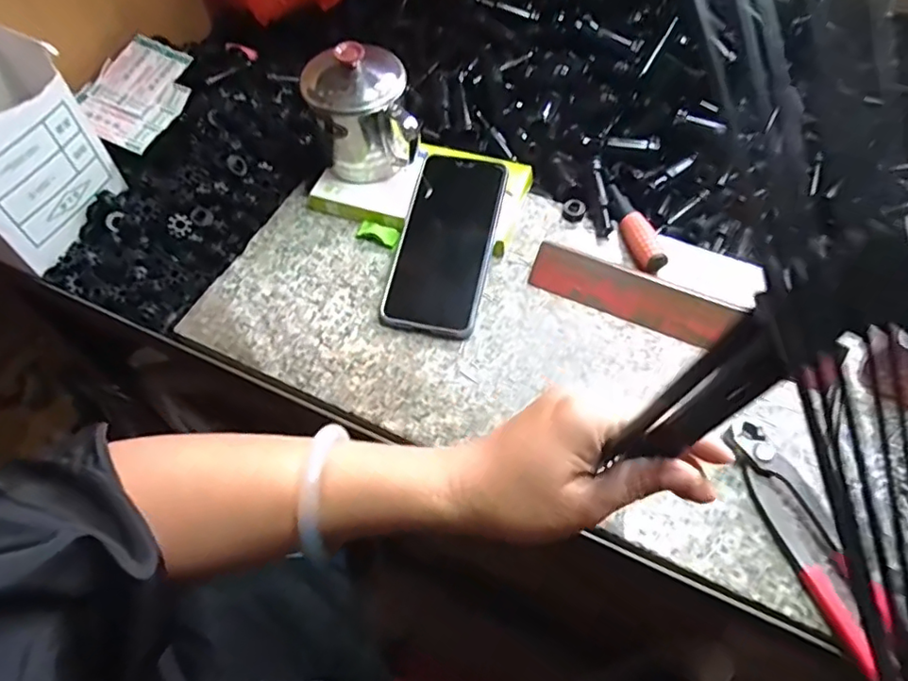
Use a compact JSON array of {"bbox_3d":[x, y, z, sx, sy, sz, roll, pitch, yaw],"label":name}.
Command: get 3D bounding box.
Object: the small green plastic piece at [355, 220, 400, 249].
[{"bbox_3d":[-0.065,-0.091,0.496,0.037,0.007,0.017,20,61,13],"label":"small green plastic piece"}]

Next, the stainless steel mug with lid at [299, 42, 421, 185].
[{"bbox_3d":[-0.076,-0.184,0.476,0.081,0.092,0.080,-15,60,-8],"label":"stainless steel mug with lid"}]

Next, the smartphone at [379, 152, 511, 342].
[{"bbox_3d":[-0.006,-0.081,0.471,0.074,0.011,0.159,9,69,15],"label":"smartphone"}]

